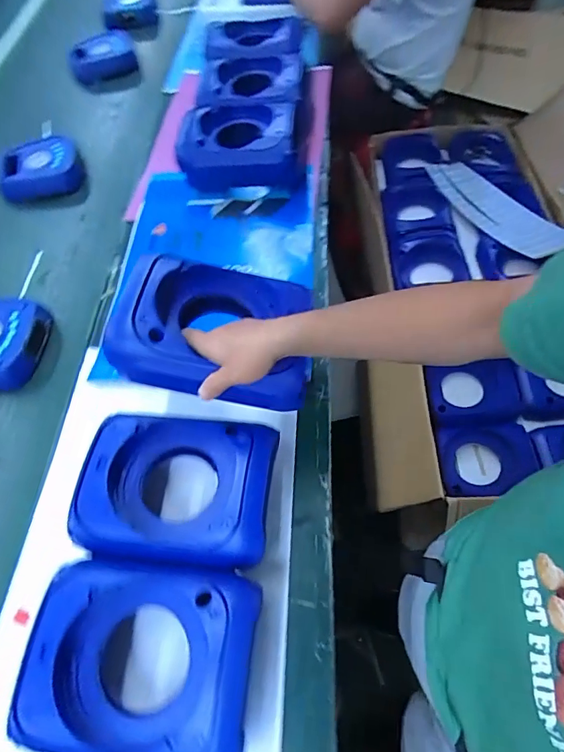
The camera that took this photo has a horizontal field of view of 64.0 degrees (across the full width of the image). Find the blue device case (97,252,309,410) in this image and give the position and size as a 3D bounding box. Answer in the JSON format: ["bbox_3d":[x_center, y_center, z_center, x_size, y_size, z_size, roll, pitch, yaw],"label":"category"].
[{"bbox_3d":[-0.077,-0.057,0.535,0.233,0.069,0.172,13,58,-16],"label":"blue device case"}]

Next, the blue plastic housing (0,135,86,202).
[{"bbox_3d":[-0.504,-0.432,0.947,0.167,0.074,0.113,-11,59,-2],"label":"blue plastic housing"}]

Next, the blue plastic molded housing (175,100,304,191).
[{"bbox_3d":[-0.077,-0.441,0.884,0.237,0.111,0.178,-3,59,3],"label":"blue plastic molded housing"}]

